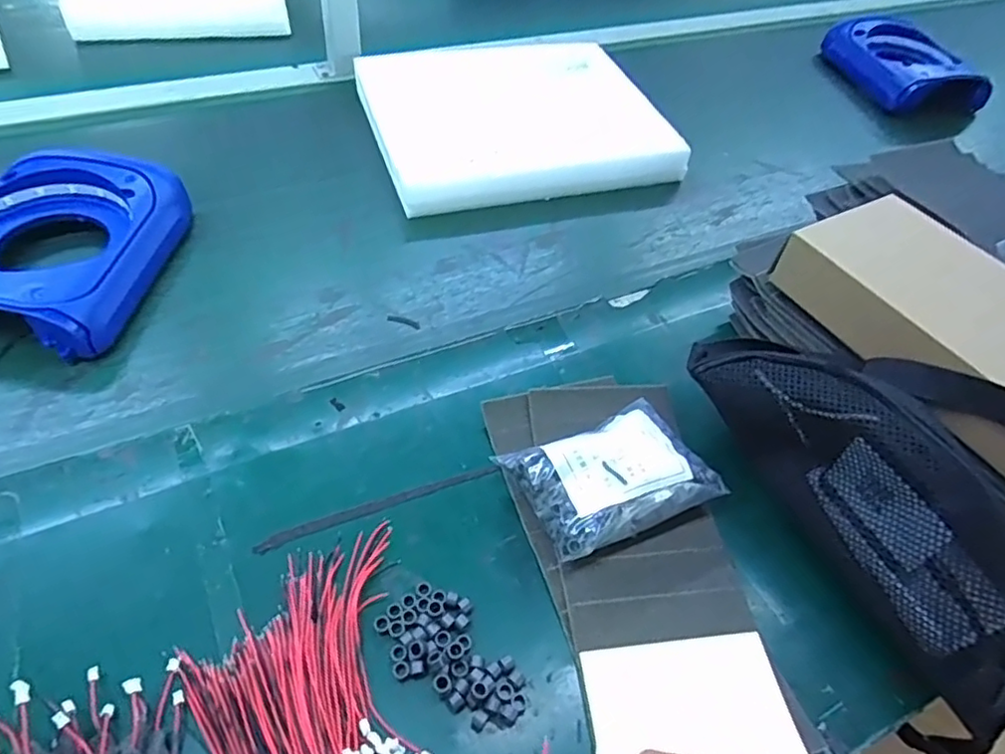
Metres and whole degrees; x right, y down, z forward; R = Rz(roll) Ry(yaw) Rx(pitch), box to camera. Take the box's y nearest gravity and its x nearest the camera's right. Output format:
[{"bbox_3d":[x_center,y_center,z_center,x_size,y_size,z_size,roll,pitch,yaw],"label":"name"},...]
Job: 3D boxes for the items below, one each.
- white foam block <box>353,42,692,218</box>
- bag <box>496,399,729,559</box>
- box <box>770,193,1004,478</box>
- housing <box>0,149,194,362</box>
[{"bbox_3d":[0.011,-0.330,0.816,0.364,0.054,0.319,-10,52,-13],"label":"white foam block"},{"bbox_3d":[0.079,0.071,0.465,0.136,0.051,0.098,-17,54,-19],"label":"bag"},{"bbox_3d":[0.373,-0.025,0.489,0.142,0.065,0.302,-20,58,-19],"label":"box"},{"bbox_3d":[-0.404,-0.118,0.578,0.163,0.072,0.227,8,50,1],"label":"housing"}]

